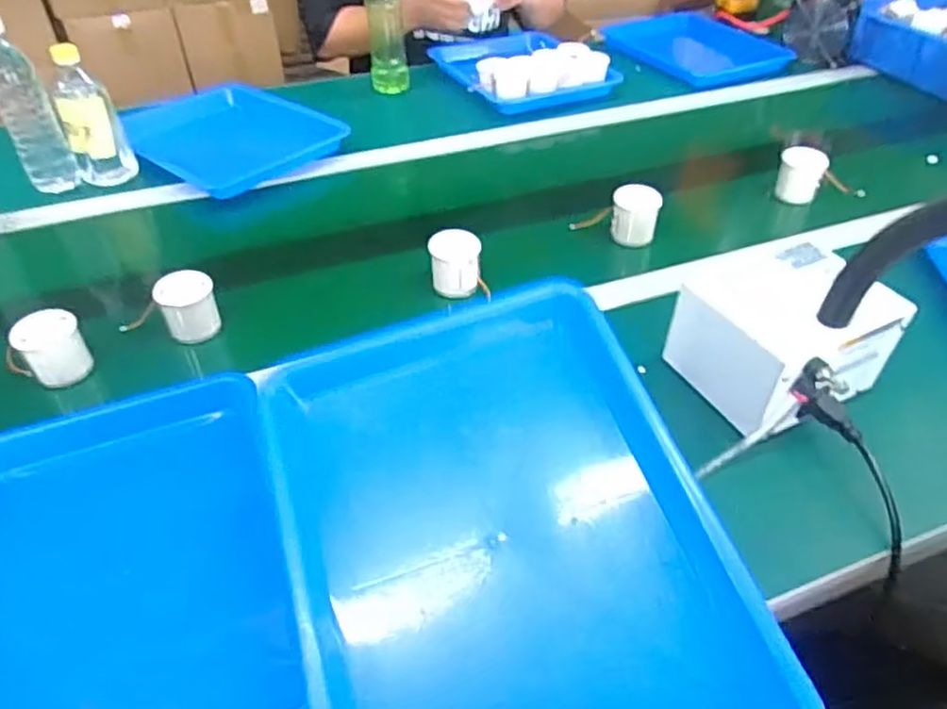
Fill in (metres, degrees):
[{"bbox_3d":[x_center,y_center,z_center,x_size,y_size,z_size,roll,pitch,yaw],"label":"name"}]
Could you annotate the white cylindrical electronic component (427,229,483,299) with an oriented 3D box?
[{"bbox_3d":[-0.020,-0.105,0.781,0.056,0.056,0.056,-2,42,1],"label":"white cylindrical electronic component"}]

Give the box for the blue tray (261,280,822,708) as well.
[{"bbox_3d":[0.015,0.113,0.429,0.246,0.047,0.343,-18,55,-6],"label":"blue tray"}]

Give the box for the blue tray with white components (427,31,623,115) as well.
[{"bbox_3d":[0.089,-0.548,1.268,0.262,0.058,0.290,-20,45,-17],"label":"blue tray with white components"}]

